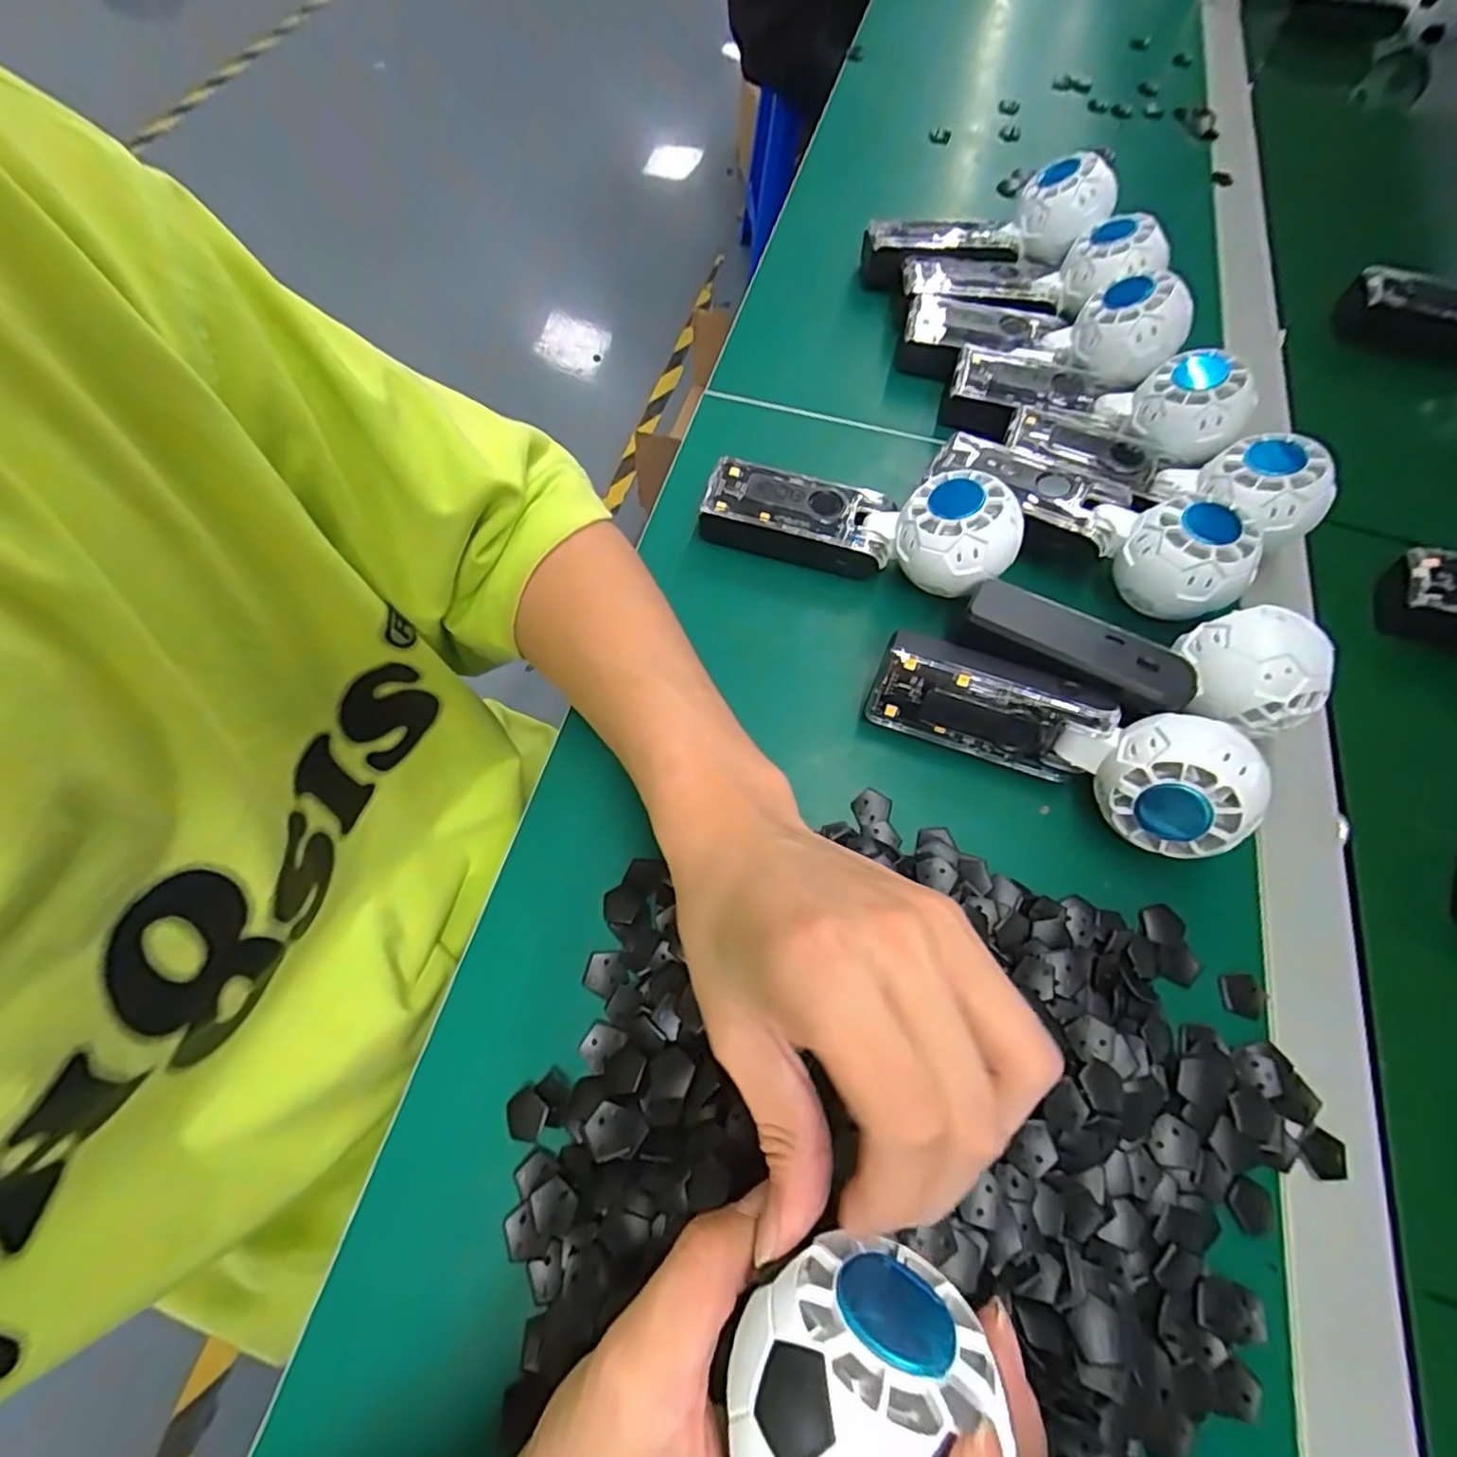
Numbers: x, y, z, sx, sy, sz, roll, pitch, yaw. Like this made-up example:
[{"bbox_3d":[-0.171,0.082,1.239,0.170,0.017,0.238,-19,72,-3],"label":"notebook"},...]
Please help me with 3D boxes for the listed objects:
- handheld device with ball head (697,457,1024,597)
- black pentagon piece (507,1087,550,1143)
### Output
[{"bbox_3d":[0.070,-0.112,0.362,0.169,0.047,0.047,14,66,19],"label":"handheld device with ball head"},{"bbox_3d":[-0.081,0.155,0.258,0.017,0.004,0.017,37,70,12],"label":"black pentagon piece"}]

